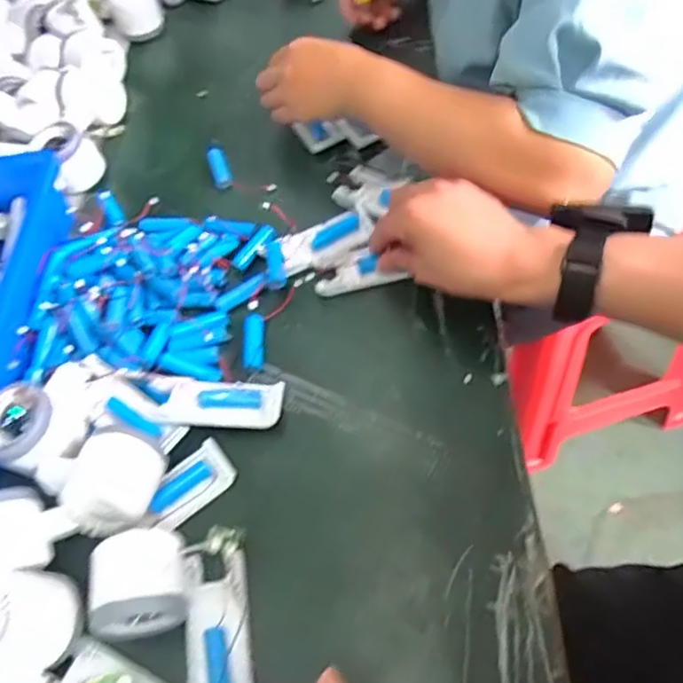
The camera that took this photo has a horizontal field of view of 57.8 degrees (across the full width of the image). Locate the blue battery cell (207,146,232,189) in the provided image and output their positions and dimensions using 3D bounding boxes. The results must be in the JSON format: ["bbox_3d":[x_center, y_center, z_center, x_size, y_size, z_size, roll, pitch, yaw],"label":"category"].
[{"bbox_3d":[-0.128,-0.182,0.648,0.018,0.017,0.061,-20,57,-3],"label":"blue battery cell"}]

